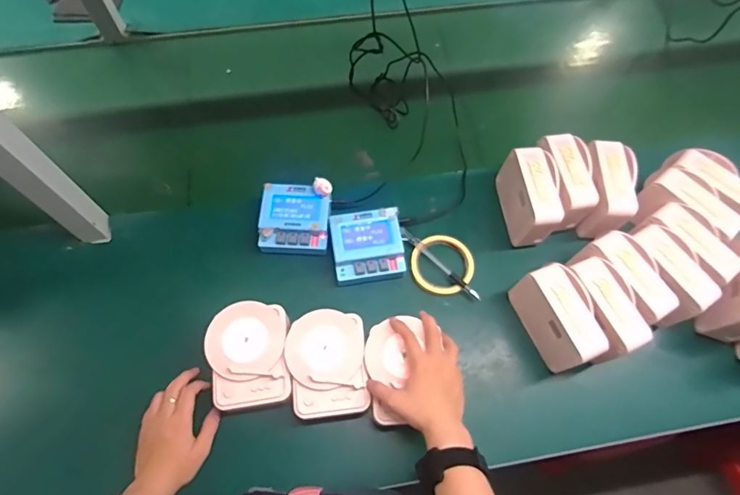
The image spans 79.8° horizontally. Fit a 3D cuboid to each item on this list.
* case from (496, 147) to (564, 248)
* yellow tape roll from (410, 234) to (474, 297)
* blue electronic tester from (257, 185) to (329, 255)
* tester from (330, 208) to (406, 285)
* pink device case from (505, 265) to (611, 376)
[{"bbox_3d":[0.239,-0.074,0.666,0.059,0.098,0.123,-6,65,-4],"label":"case"},{"bbox_3d":[0.109,0.028,0.670,0.093,0.020,0.090,0,65,-1],"label":"yellow tape roll"},{"bbox_3d":[-0.111,-0.043,0.667,0.102,0.034,0.098,4,65,1],"label":"blue electronic tester"},{"bbox_3d":[-0.003,-0.001,0.660,0.101,0.049,0.099,-6,65,-4],"label":"tester"},{"bbox_3d":[0.251,0.095,0.599,0.064,0.097,0.132,-21,67,-11],"label":"pink device case"}]

